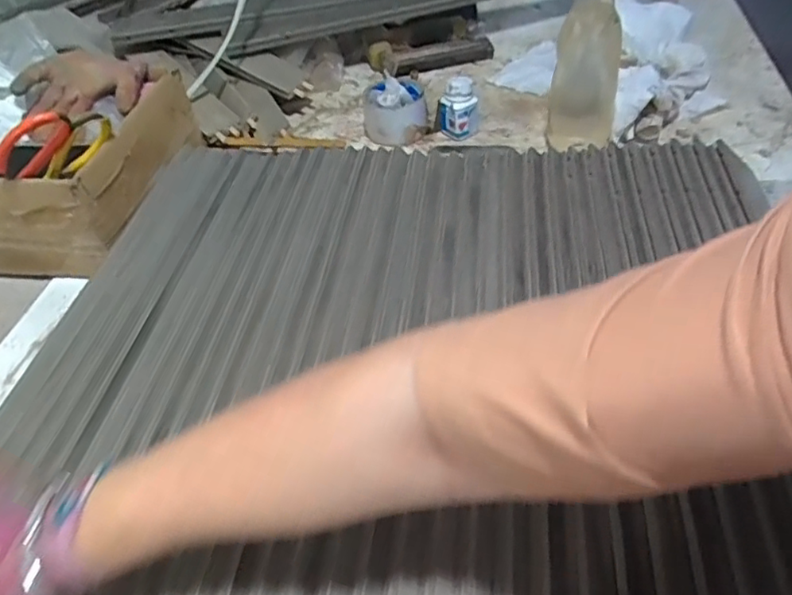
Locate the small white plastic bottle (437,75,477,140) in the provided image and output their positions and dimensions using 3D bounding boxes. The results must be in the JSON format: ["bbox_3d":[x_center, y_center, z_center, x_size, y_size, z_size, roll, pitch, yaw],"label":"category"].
[{"bbox_3d":[0.083,-0.252,0.776,0.051,0.073,0.044,-4,46,3],"label":"small white plastic bottle"}]

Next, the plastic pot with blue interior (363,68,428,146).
[{"bbox_3d":[0.000,-0.252,0.805,0.086,0.074,0.082,-9,46,-2],"label":"plastic pot with blue interior"}]

